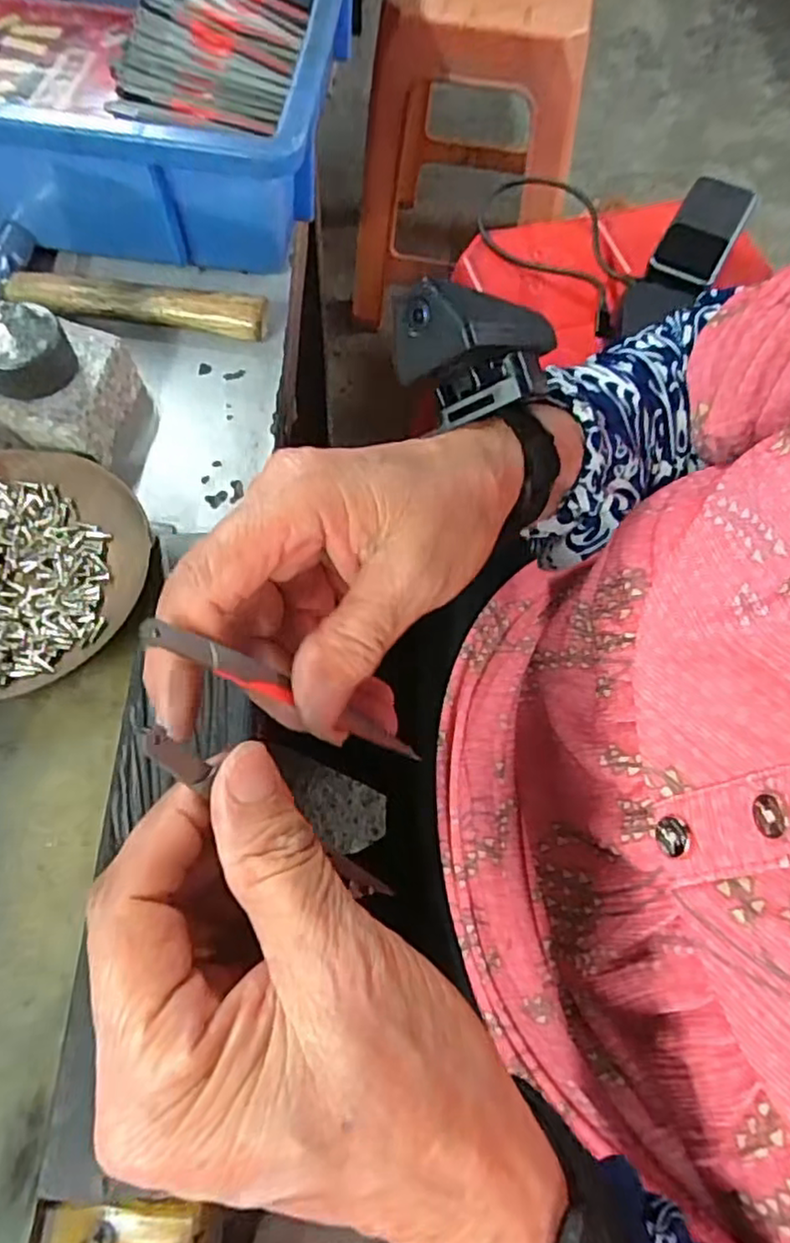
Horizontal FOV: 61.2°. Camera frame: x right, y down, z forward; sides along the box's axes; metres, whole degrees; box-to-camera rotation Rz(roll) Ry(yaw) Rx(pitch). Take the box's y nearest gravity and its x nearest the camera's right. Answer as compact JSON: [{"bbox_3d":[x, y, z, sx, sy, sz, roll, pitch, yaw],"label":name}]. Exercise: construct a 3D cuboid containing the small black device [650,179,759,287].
[{"bbox_3d":[0.253,-0.322,0.544,0.052,0.014,0.118,28,66,10],"label":"small black device"}]

